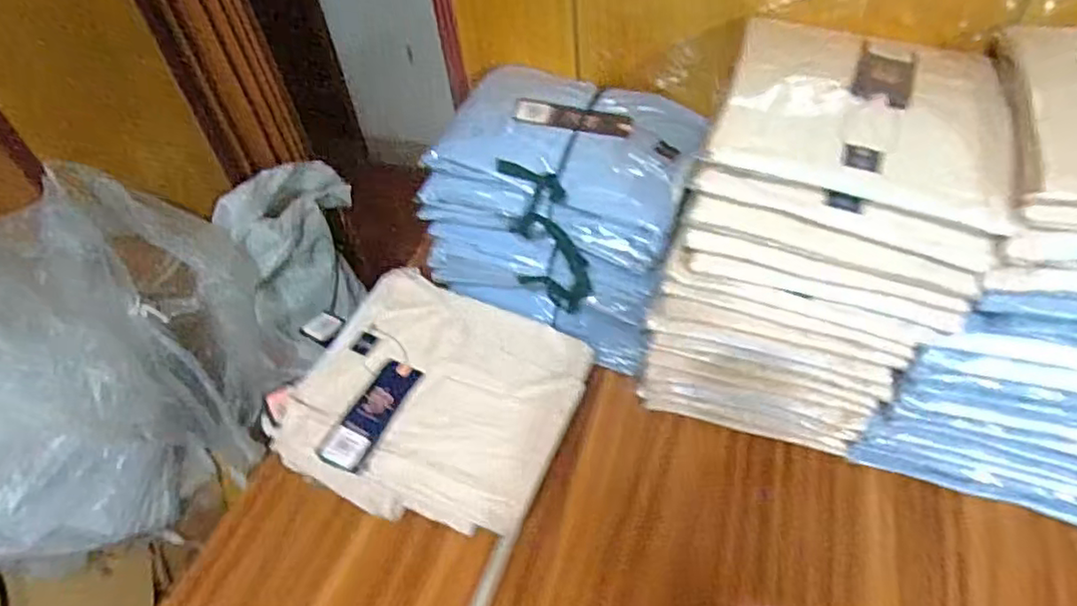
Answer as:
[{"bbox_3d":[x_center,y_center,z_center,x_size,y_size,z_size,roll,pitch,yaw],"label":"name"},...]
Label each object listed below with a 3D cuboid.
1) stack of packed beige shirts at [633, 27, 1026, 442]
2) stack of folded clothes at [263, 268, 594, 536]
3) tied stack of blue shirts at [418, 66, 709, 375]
[{"bbox_3d":[0.245,-0.054,0.616,0.236,0.332,0.227,8,48,16],"label":"stack of packed beige shirts"},{"bbox_3d":[-0.119,0.102,0.678,0.301,0.117,0.223,16,52,20],"label":"stack of folded clothes"},{"bbox_3d":[0.036,-0.101,0.718,0.246,0.244,0.206,14,50,21],"label":"tied stack of blue shirts"}]

